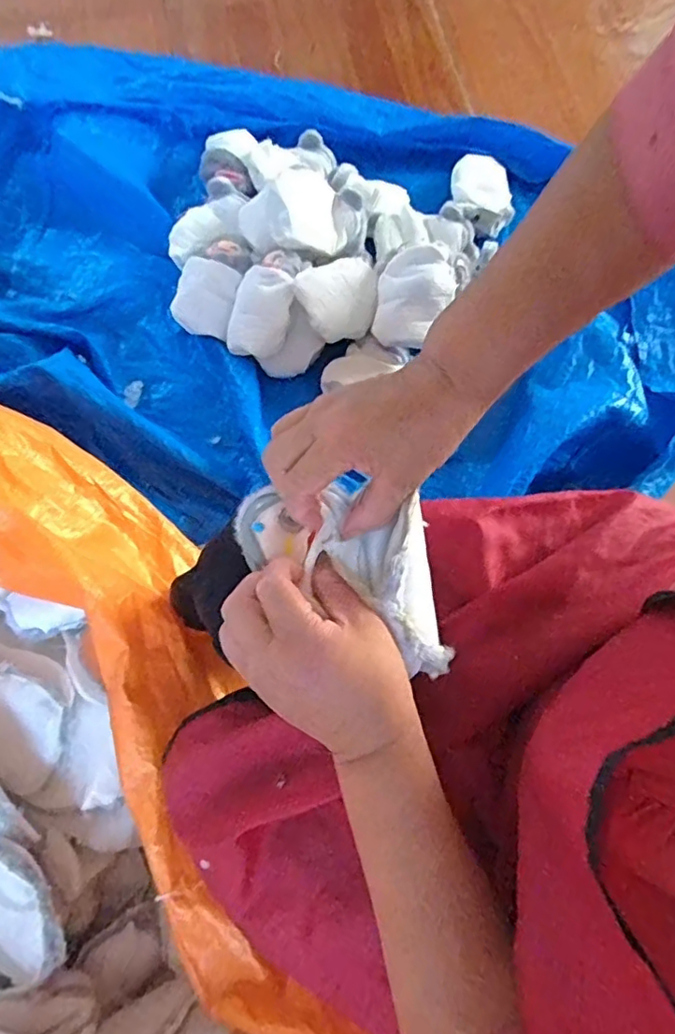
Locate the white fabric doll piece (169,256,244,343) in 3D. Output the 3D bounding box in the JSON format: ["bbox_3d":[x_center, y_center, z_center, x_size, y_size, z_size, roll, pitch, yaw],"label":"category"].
[{"bbox_3d":[-0.222,-0.372,0.981,0.101,0.097,0.103,18,72,5],"label":"white fabric doll piece"}]

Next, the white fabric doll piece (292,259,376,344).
[{"bbox_3d":[0.001,-0.351,0.919,0.131,0.052,0.120,0,71,-1],"label":"white fabric doll piece"}]

